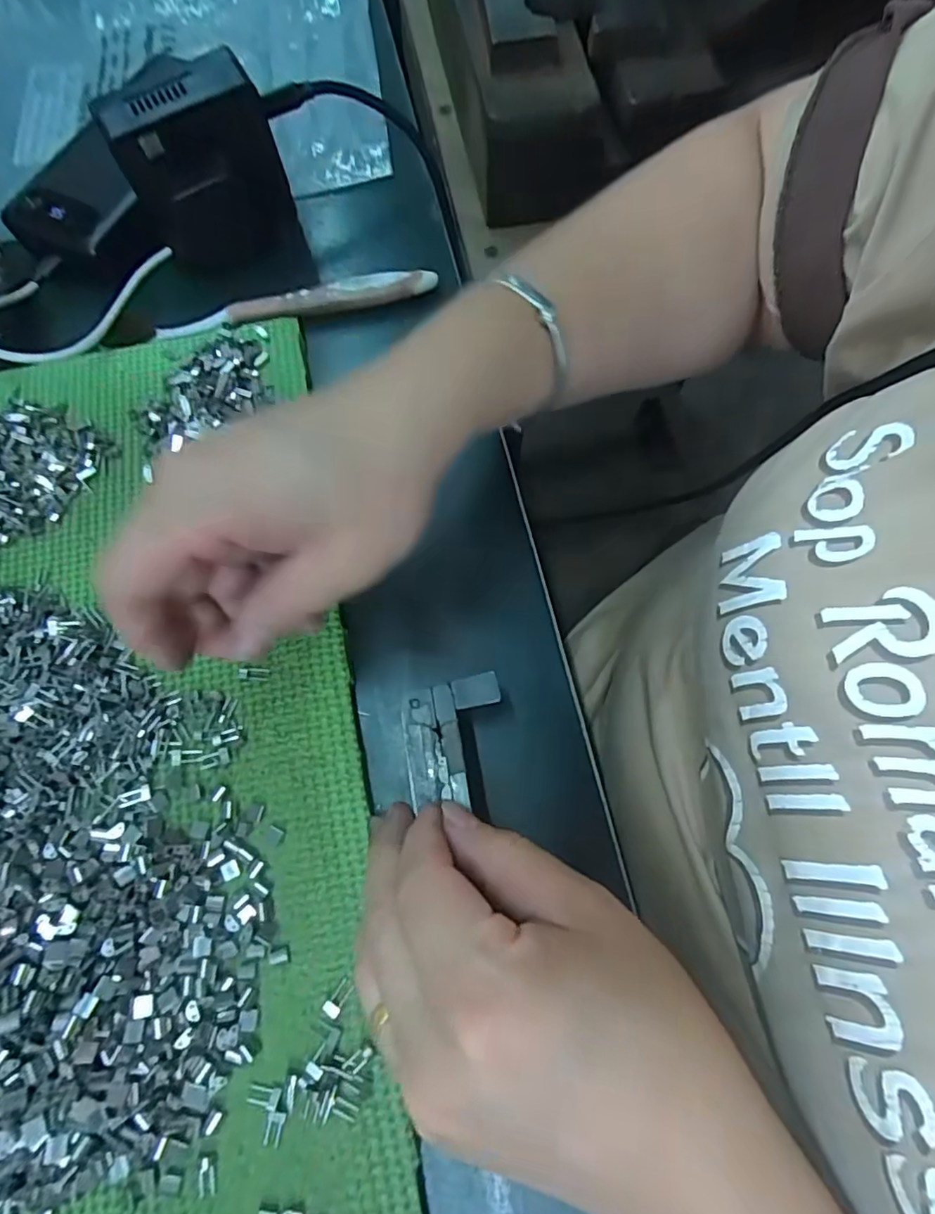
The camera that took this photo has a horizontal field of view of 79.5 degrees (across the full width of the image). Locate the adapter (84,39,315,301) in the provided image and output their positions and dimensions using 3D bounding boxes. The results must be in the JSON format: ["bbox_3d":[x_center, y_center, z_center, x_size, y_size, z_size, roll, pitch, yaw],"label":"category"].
[{"bbox_3d":[-0.135,-0.224,0.304,0.073,0.098,0.032,-15,72,-3],"label":"adapter"}]

